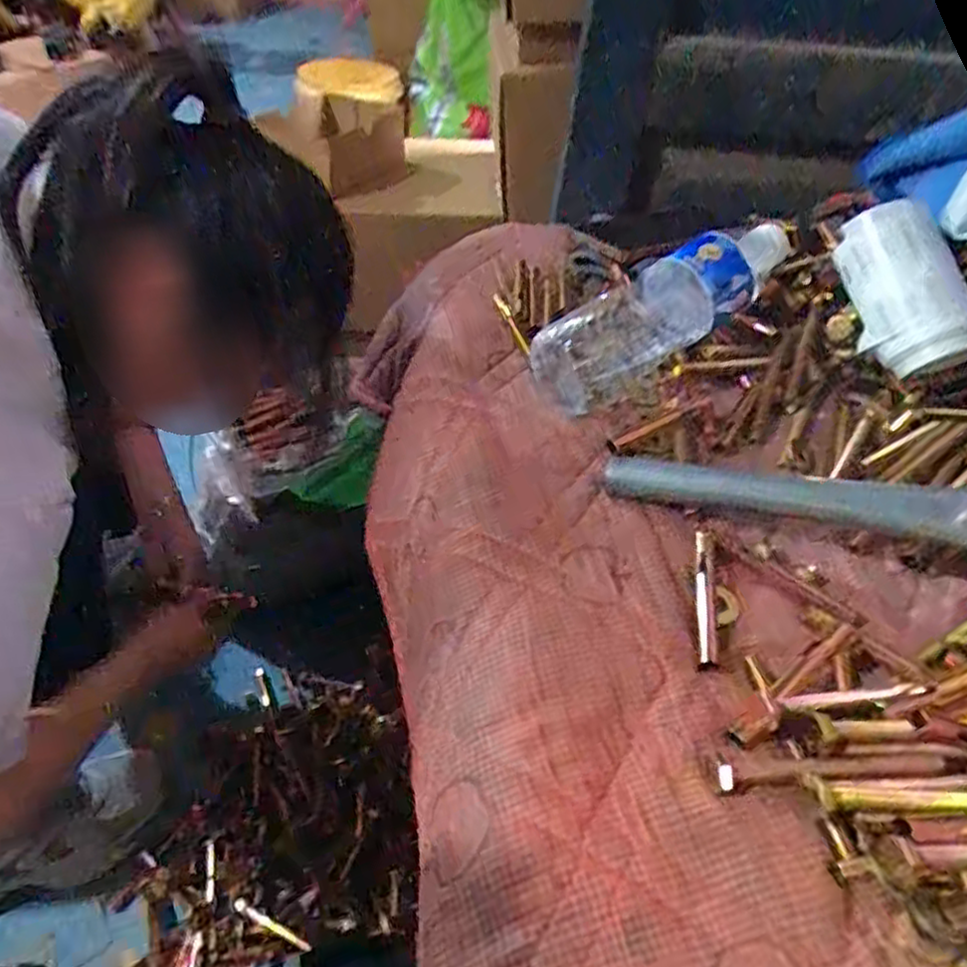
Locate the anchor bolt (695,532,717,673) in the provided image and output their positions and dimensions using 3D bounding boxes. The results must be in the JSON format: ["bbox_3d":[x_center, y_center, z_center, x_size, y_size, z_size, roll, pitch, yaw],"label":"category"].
[{"bbox_3d":[0.119,0.062,0.387,0.009,0.013,0.085,10,42,3],"label":"anchor bolt"}]

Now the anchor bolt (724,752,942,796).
[{"bbox_3d":[0.153,0.127,0.317,0.103,0.007,0.010,-1,43,-8],"label":"anchor bolt"}]

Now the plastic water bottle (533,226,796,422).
[{"bbox_3d":[0.132,-0.131,0.518,0.227,0.056,0.065,-34,54,-14],"label":"plastic water bottle"}]

